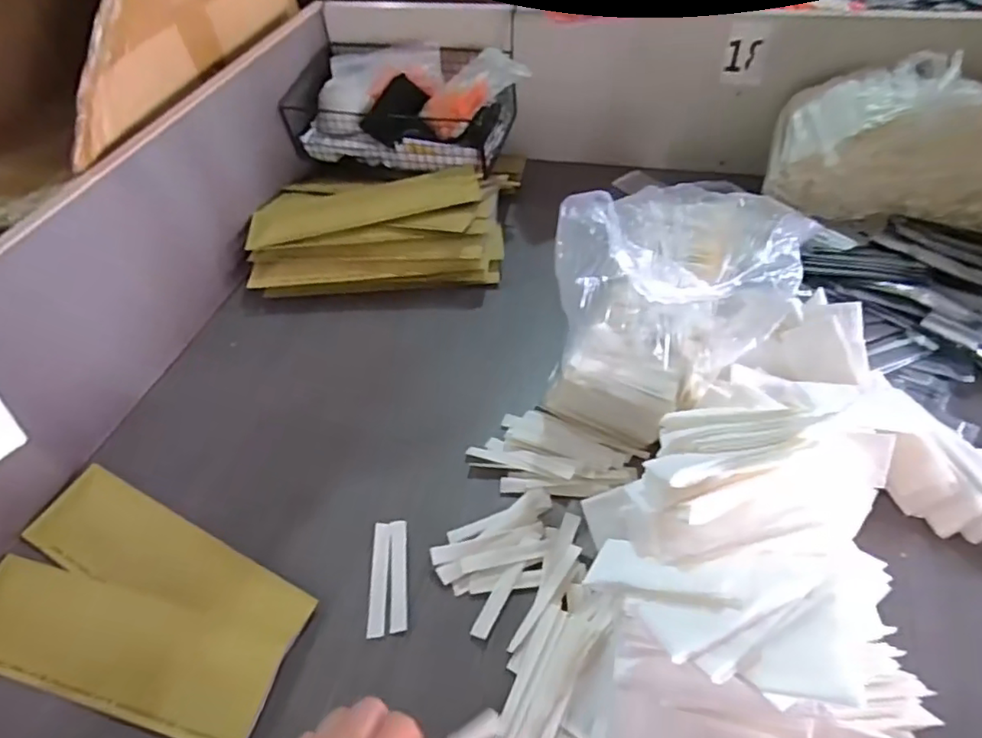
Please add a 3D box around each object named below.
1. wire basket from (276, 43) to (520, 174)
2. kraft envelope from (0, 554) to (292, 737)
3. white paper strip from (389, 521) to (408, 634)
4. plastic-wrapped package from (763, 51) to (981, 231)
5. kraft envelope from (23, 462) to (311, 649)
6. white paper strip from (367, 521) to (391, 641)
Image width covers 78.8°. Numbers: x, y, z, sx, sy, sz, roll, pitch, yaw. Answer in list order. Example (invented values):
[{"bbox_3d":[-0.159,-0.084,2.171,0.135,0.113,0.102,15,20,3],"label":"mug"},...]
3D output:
[{"bbox_3d":[-0.107,-0.346,0.786,0.288,0.101,0.150,11,51,14],"label":"wire basket"},{"bbox_3d":[-0.292,0.212,0.460,0.273,0.011,0.080,9,49,14],"label":"kraft envelope"},{"bbox_3d":[-0.074,0.165,0.482,0.014,0.004,0.091,-5,49,-4],"label":"white paper strip"},{"bbox_3d":[0.461,-0.253,0.680,0.255,0.145,0.104,9,52,13],"label":"plastic-wrapped package"},{"bbox_3d":[-0.273,0.161,0.494,0.269,0.011,0.076,20,54,21],"label":"kraft envelope"},{"bbox_3d":[-0.090,0.166,0.480,0.014,0.004,0.091,-5,49,1],"label":"white paper strip"}]

